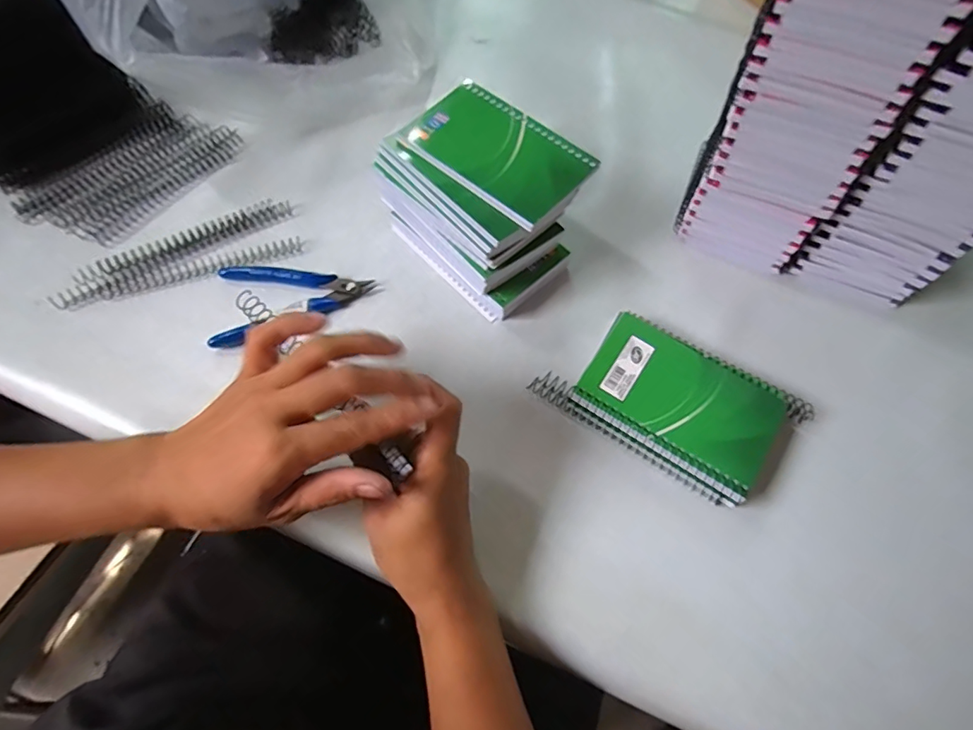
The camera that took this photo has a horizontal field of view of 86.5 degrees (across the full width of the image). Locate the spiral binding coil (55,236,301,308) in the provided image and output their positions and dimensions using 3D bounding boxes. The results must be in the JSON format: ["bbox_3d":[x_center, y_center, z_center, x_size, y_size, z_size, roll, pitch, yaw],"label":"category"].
[{"bbox_3d":[-0.244,-0.078,0.417,0.184,0.010,0.020,-17,65,-10],"label":"spiral binding coil"}]

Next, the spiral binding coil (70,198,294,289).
[{"bbox_3d":[-0.247,-0.105,0.431,0.168,0.012,0.021,-28,68,-15],"label":"spiral binding coil"}]

